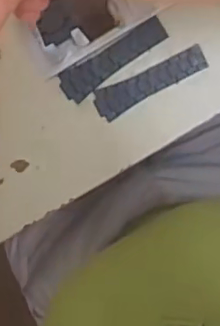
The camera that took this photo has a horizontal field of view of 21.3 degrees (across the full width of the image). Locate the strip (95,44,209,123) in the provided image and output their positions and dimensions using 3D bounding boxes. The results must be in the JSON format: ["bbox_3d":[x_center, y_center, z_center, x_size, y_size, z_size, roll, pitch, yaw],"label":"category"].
[{"bbox_3d":[0.030,-0.058,0.429,0.085,0.004,0.023,-24,94,7],"label":"strip"}]

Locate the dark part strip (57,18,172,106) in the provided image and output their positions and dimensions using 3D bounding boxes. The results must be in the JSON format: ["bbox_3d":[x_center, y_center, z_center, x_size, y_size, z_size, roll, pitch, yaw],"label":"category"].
[{"bbox_3d":[0.002,-0.076,0.429,0.085,0.007,0.023,-33,93,7],"label":"dark part strip"}]

